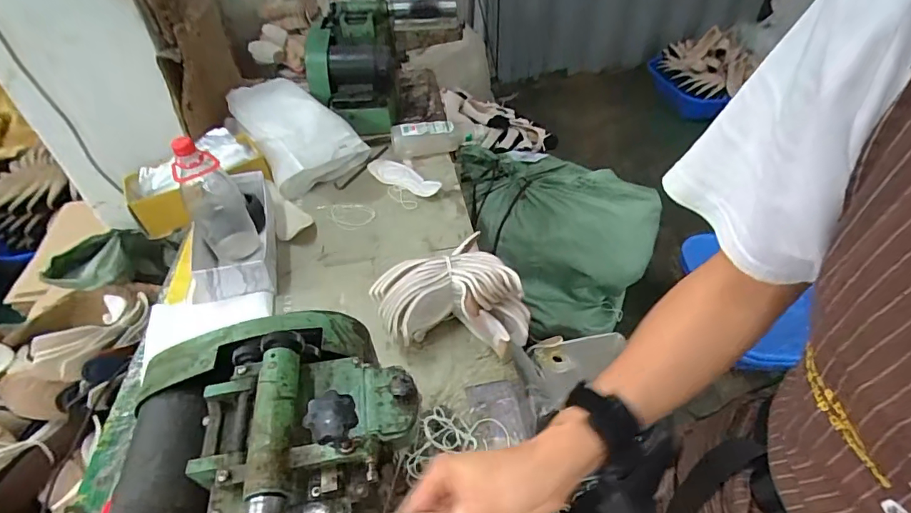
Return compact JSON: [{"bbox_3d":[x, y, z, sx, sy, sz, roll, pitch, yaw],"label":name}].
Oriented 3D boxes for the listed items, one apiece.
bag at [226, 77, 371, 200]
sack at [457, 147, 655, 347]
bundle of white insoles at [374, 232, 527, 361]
[{"bbox_3d":[-0.401,-0.331,1.185,0.225,0.121,0.384,-26,49,-23],"label":"bag"},{"bbox_3d":[0.263,-0.076,1.376,0.348,0.366,0.553,-30,51,-26],"label":"sack"},{"bbox_3d":[-0.005,0.081,0.740,0.206,0.110,0.179,-23,48,-21],"label":"bundle of white insoles"}]

